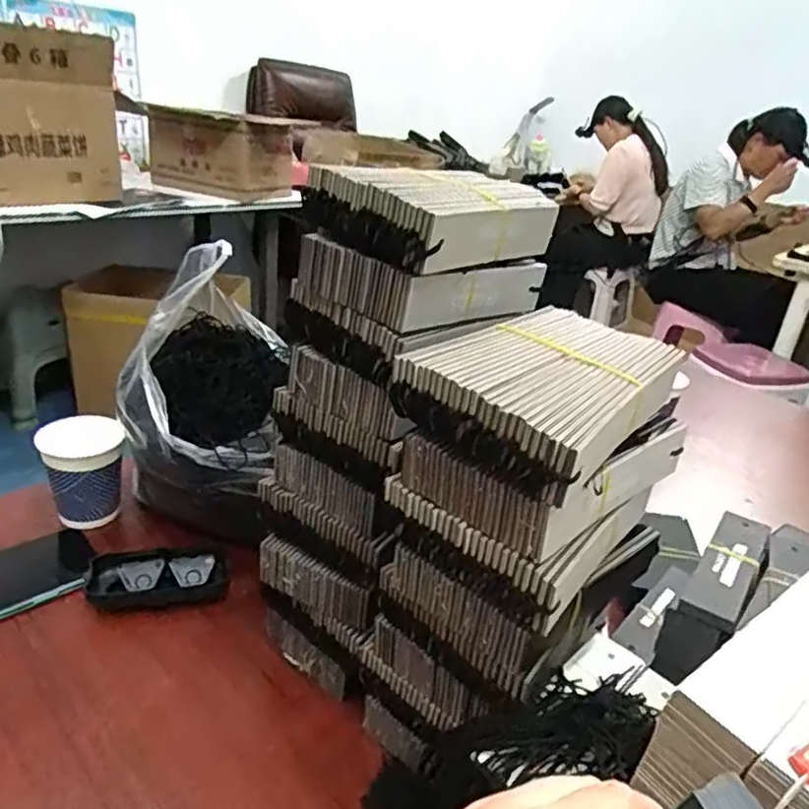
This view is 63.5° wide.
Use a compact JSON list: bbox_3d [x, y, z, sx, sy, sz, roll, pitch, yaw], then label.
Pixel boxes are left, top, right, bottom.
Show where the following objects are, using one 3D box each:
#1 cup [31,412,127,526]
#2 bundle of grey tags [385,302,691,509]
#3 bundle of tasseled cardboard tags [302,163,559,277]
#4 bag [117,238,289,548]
[{"bbox_3d":[-0.299,0.064,0.611,0.068,0.081,0.070,6,26,-3],"label":"cup"},{"bbox_3d":[0.076,-0.012,0.341,0.105,0.039,0.126,27,33,37],"label":"bundle of grey tags"},{"bbox_3d":[0.019,-0.119,0.403,0.130,0.039,0.107,-19,35,-41],"label":"bundle of tasseled cardboard tags"},{"bbox_3d":[-0.178,-0.017,0.581,0.135,0.196,0.184,-1,27,-16],"label":"bag"}]

